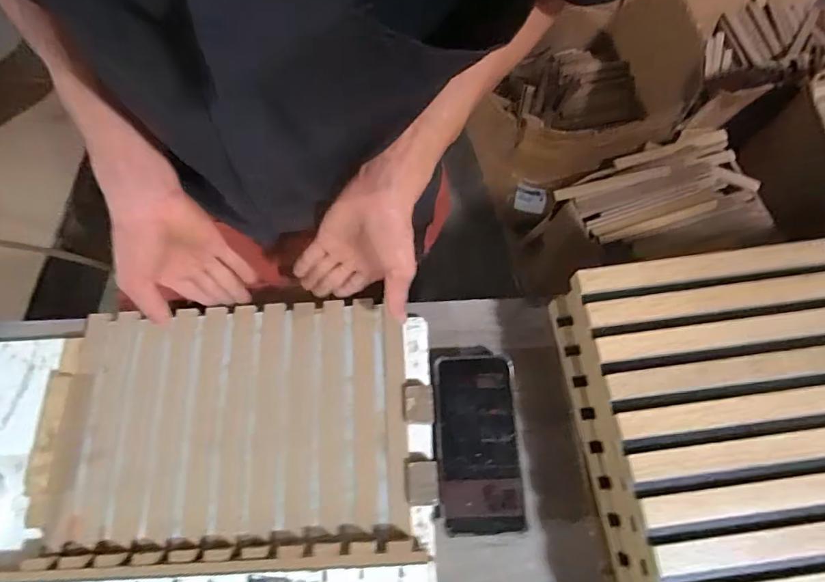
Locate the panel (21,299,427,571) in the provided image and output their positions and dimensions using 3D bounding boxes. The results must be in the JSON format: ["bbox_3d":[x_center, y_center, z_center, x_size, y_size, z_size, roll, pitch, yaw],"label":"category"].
[{"bbox_3d":[-0.174,0.128,0.473,0.330,0.025,0.242,-2,68,1],"label":"panel"}]

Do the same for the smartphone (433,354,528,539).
[{"bbox_3d":[0.062,0.143,0.464,0.077,0.014,0.160,-4,69,7],"label":"smartphone"}]

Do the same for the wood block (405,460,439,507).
[{"bbox_3d":[0.009,0.177,0.445,0.029,0.016,0.037,-2,68,0],"label":"wood block"}]

